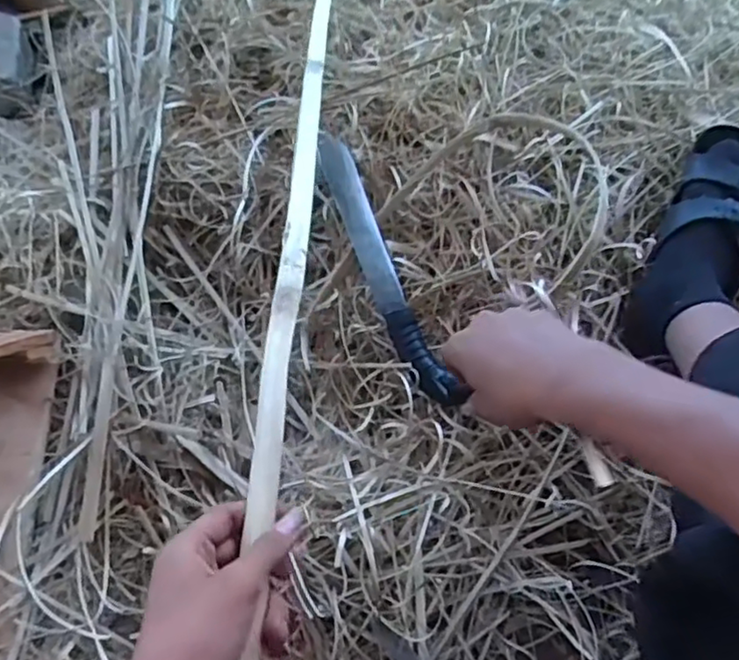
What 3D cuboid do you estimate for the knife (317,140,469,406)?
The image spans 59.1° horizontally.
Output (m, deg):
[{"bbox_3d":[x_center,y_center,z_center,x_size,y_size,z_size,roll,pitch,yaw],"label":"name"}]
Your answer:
[{"bbox_3d":[0.014,-0.075,0.734,0.042,0.027,0.350,-20,68,-7],"label":"knife"}]

